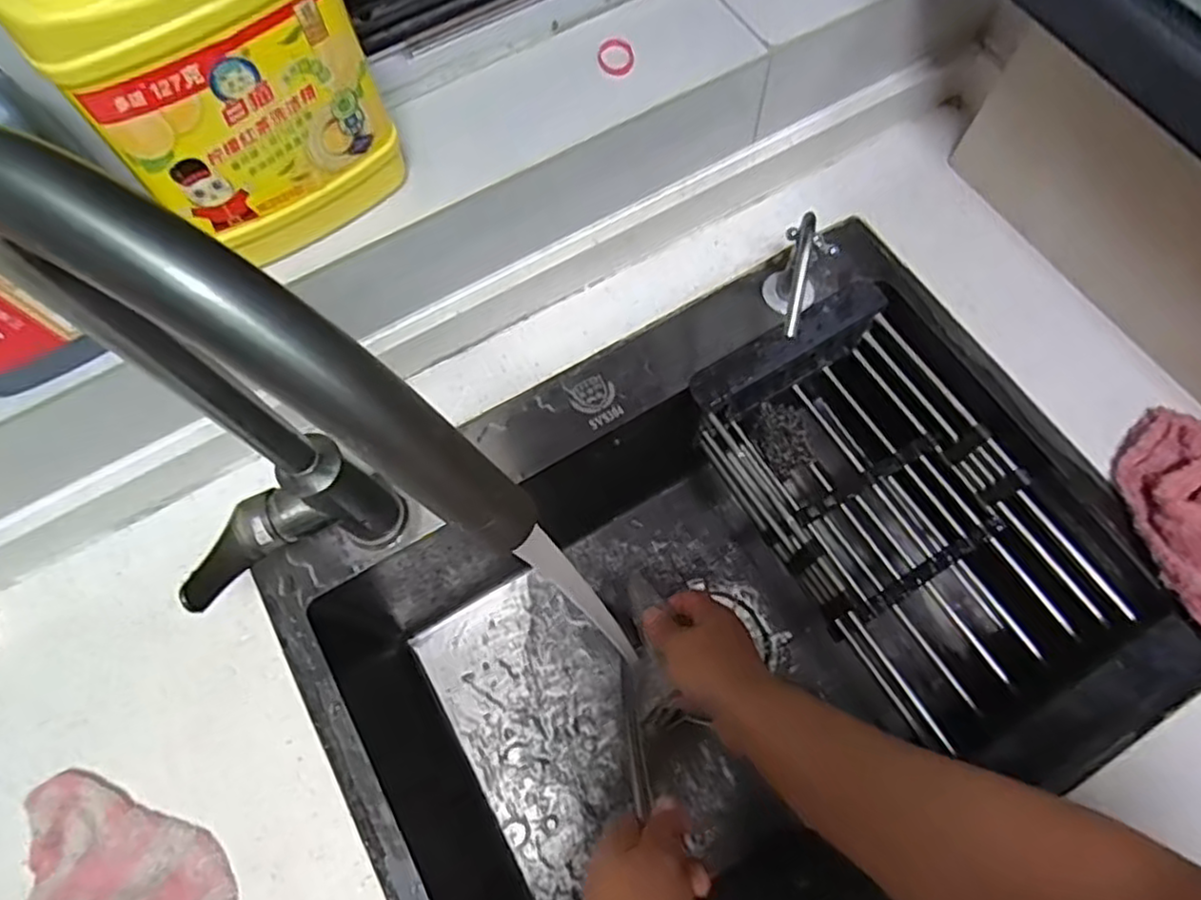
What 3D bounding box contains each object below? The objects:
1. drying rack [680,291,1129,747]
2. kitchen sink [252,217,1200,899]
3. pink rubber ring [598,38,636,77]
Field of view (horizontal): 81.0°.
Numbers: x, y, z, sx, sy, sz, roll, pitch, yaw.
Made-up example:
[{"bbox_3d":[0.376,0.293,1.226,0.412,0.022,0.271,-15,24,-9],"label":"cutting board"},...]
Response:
[{"bbox_3d":[0.241,0.042,0.582,0.192,0.082,0.334,-30,71,-9],"label":"drying rack"},{"bbox_3d":[0.091,0.135,0.612,0.582,0.218,0.423,-29,71,-9],"label":"kitchen sink"},{"bbox_3d":[0.012,-0.296,0.527,0.027,0.006,0.033,0,69,2],"label":"pink rubber ring"}]

